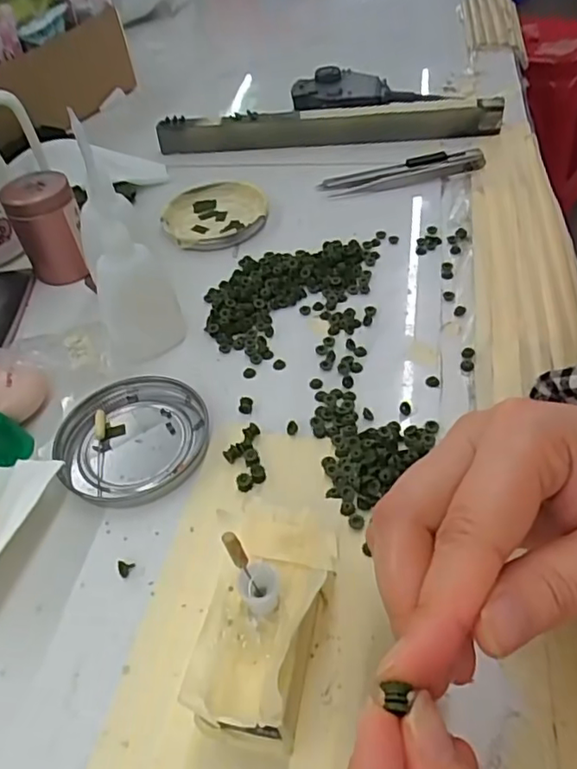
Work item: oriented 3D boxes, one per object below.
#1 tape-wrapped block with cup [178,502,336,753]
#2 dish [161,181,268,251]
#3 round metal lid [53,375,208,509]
[{"bbox_3d":[-0.008,0.088,0.224,0.046,0.044,0.083,4,48,10],"label":"tape-wrapped block with cup"},{"bbox_3d":[-0.056,-0.130,0.459,0.076,0.013,0.079,-3,47,3],"label":"dish"},{"bbox_3d":[-0.081,0.028,0.314,0.076,0.011,0.073,-3,47,3],"label":"round metal lid"}]

